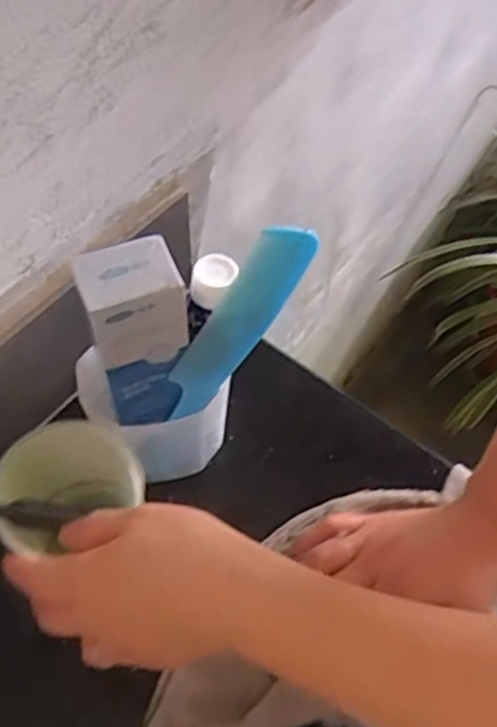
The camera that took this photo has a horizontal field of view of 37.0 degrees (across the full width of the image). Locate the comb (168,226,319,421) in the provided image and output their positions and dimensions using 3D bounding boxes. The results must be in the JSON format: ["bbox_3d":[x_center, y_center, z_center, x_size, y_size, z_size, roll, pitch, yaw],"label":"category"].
[{"bbox_3d":[-0.010,-0.018,0.430,0.037,0.160,0.009,-2,53,-35],"label":"comb"}]

